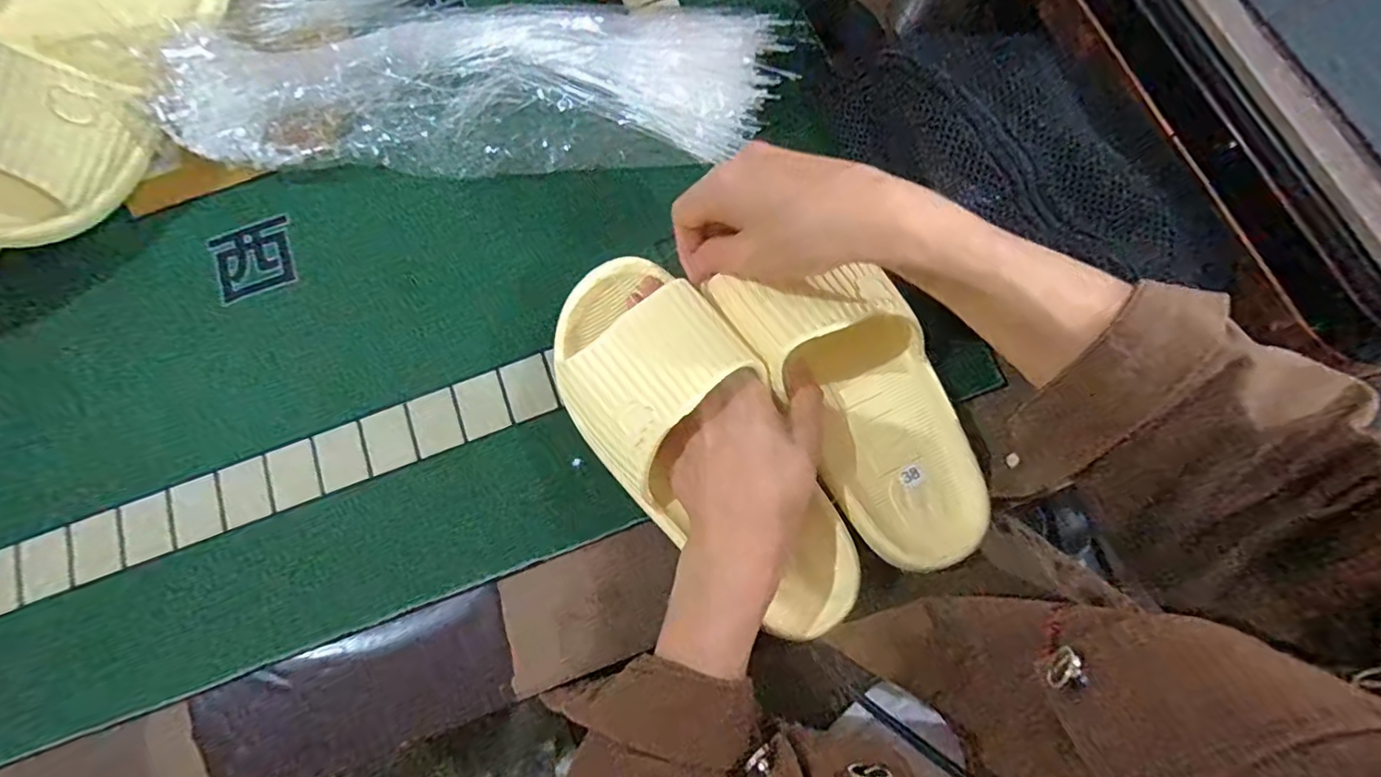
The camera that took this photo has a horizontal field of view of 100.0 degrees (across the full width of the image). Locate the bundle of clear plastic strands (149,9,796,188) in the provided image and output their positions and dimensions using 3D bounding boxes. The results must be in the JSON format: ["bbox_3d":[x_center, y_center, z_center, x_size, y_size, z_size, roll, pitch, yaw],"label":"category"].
[{"bbox_3d":[-0.142,-0.207,0.399,0.404,0.041,0.114,1,77,1],"label":"bundle of clear plastic strands"}]

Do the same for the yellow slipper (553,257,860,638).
[{"bbox_3d":[0.007,0.027,0.320,0.098,0.058,0.239,-37,85,-7],"label":"yellow slipper"}]

